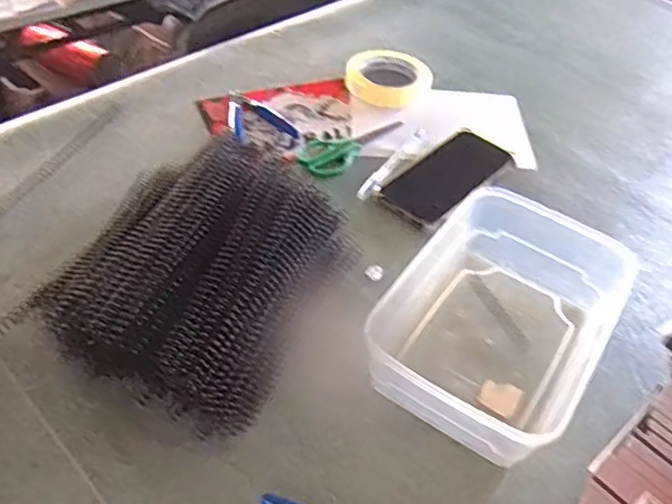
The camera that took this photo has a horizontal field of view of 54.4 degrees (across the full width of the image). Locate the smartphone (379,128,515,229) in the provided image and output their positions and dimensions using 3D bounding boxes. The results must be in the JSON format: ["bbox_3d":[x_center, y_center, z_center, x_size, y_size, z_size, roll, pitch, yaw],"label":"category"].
[{"bbox_3d":[0.124,-0.084,0.713,0.072,0.011,0.159,36,52,26],"label":"smartphone"}]

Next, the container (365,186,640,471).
[{"bbox_3d":[0.135,0.052,0.544,0.152,0.067,0.235,27,48,18],"label":"container"}]

